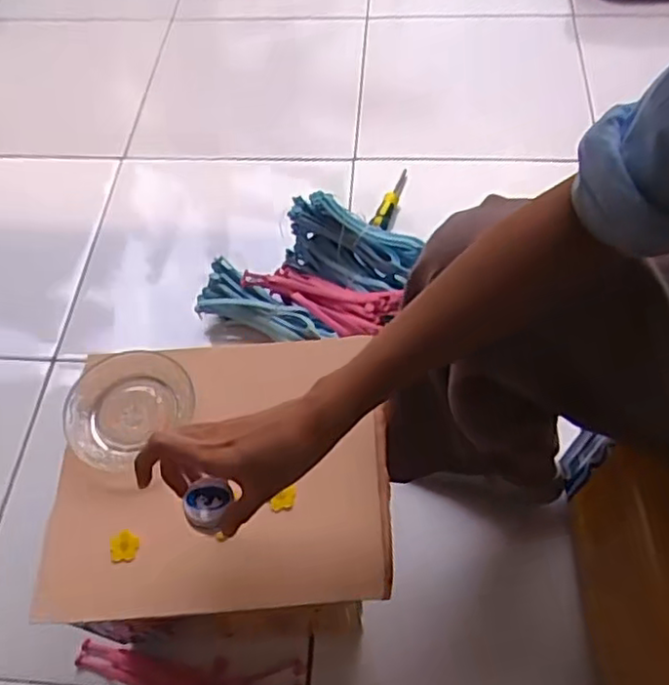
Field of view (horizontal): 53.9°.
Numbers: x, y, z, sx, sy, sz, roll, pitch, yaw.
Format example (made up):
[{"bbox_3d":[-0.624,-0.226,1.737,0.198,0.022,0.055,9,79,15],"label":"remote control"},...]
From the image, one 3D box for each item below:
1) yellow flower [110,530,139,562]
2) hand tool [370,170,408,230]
[{"bbox_3d":[-0.172,0.166,0.540,0.023,0.004,0.024,-11,59,-2],"label":"yellow flower"},{"bbox_3d":[0.086,-0.218,1.011,0.024,0.021,0.144,15,47,13],"label":"hand tool"}]

